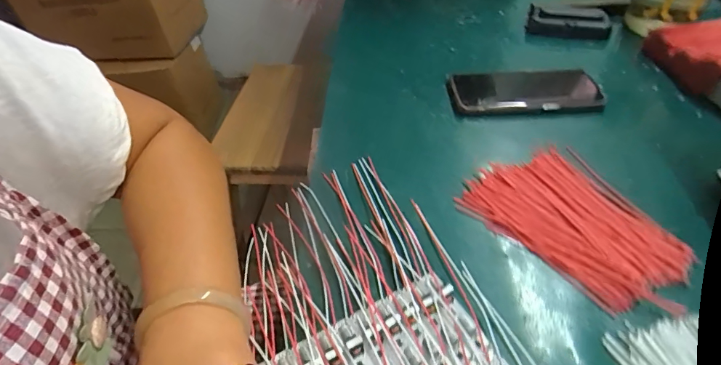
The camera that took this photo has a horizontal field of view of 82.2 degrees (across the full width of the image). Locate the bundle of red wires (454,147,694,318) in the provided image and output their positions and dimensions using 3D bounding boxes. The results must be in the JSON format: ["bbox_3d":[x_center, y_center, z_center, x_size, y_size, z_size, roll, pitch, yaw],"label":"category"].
[{"bbox_3d":[0.182,0.026,0.349,0.122,0.009,0.167,-34,53,-26],"label":"bundle of red wires"}]

